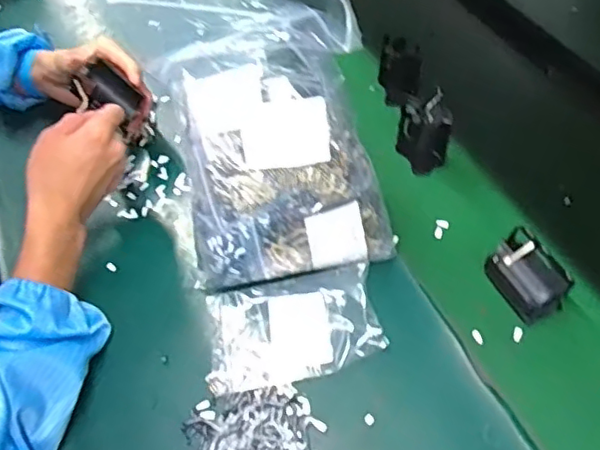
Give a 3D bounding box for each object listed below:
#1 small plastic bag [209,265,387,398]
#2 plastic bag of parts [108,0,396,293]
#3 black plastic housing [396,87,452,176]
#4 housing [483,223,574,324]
[{"bbox_3d":[-0.007,0.085,0.514,0.141,0.029,0.097,-10,51,-1],"label":"small plastic bag"},{"bbox_3d":[-0.026,-0.073,0.501,0.183,0.239,0.145,-11,51,-2],"label":"plastic bag of parts"},{"bbox_3d":[0.130,-0.097,0.620,0.046,0.066,0.052,-14,51,-4],"label":"black plastic housing"},{"bbox_3d":[0.196,0.047,0.523,0.045,0.047,0.070,-25,52,-12],"label":"housing"}]

